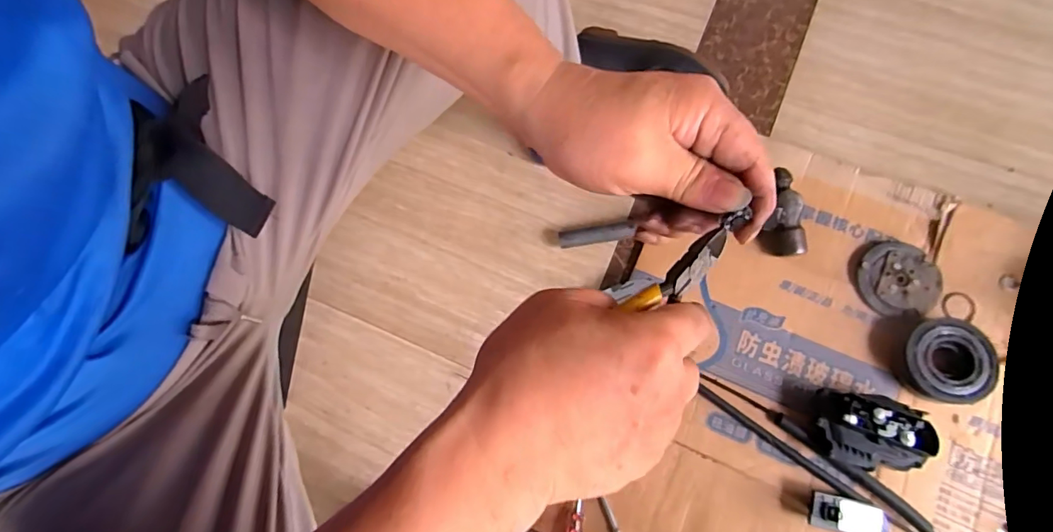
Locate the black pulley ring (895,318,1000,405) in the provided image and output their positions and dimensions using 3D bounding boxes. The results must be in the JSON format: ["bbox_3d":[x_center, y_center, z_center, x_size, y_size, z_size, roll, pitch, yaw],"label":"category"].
[{"bbox_3d":[0.532,0.121,0.635,0.094,0.038,0.102,0,74,1],"label":"black pulley ring"}]

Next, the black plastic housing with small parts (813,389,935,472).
[{"bbox_3d":[0.414,0.201,0.608,0.118,0.064,0.086,11,77,8],"label":"black plastic housing with small parts"}]

